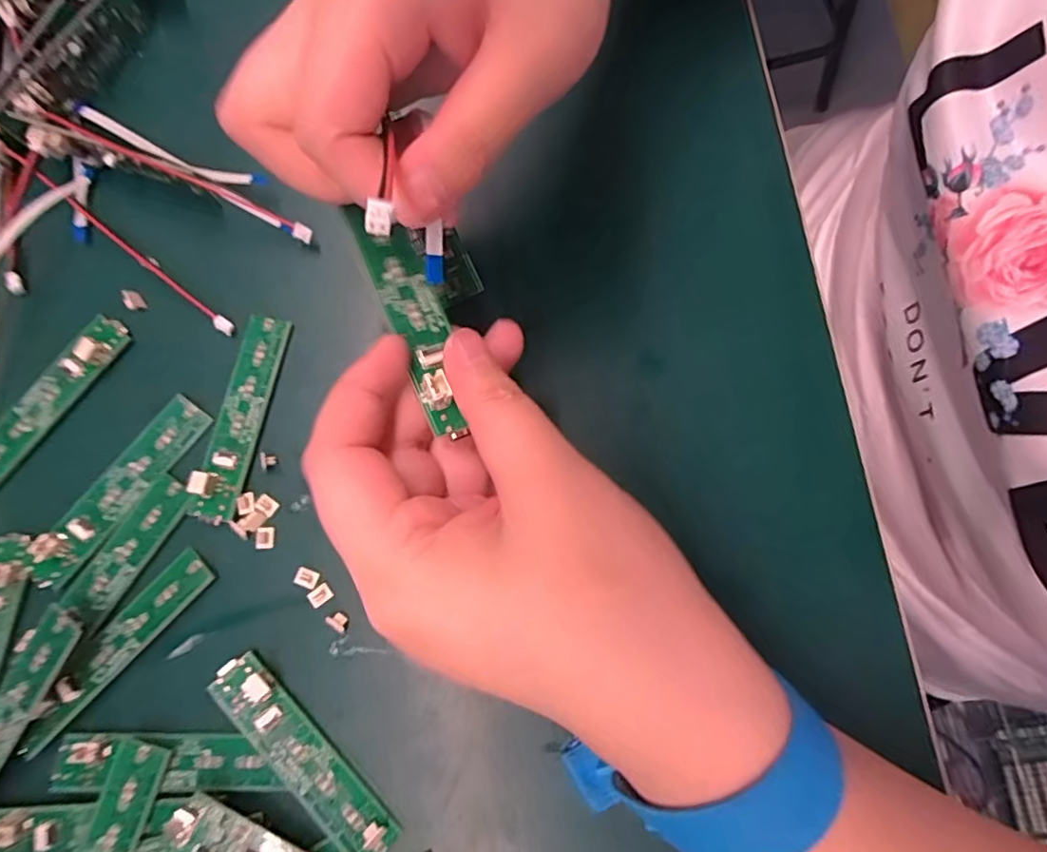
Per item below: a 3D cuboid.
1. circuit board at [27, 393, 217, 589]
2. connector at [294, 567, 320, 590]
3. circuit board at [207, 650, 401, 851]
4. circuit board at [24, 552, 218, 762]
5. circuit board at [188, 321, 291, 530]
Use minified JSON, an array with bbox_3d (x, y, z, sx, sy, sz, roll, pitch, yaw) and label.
[{"bbox_3d":[-0.157,0.024,0.220,0.018,0.009,0.083,36,80,8],"label":"circuit board"},{"bbox_3d":[-0.082,0.057,0.217,0.009,0.004,0.006,20,78,5],"label":"connector"},{"bbox_3d":[-0.077,0.115,0.198,0.018,0.009,0.082,-42,82,-18],"label":"circuit board"},{"bbox_3d":[-0.150,0.080,0.210,0.019,0.004,0.080,42,81,9],"label":"circuit board"},{"bbox_3d":[-0.112,-0.005,0.227,0.019,0.009,0.083,10,78,3],"label":"circuit board"}]

